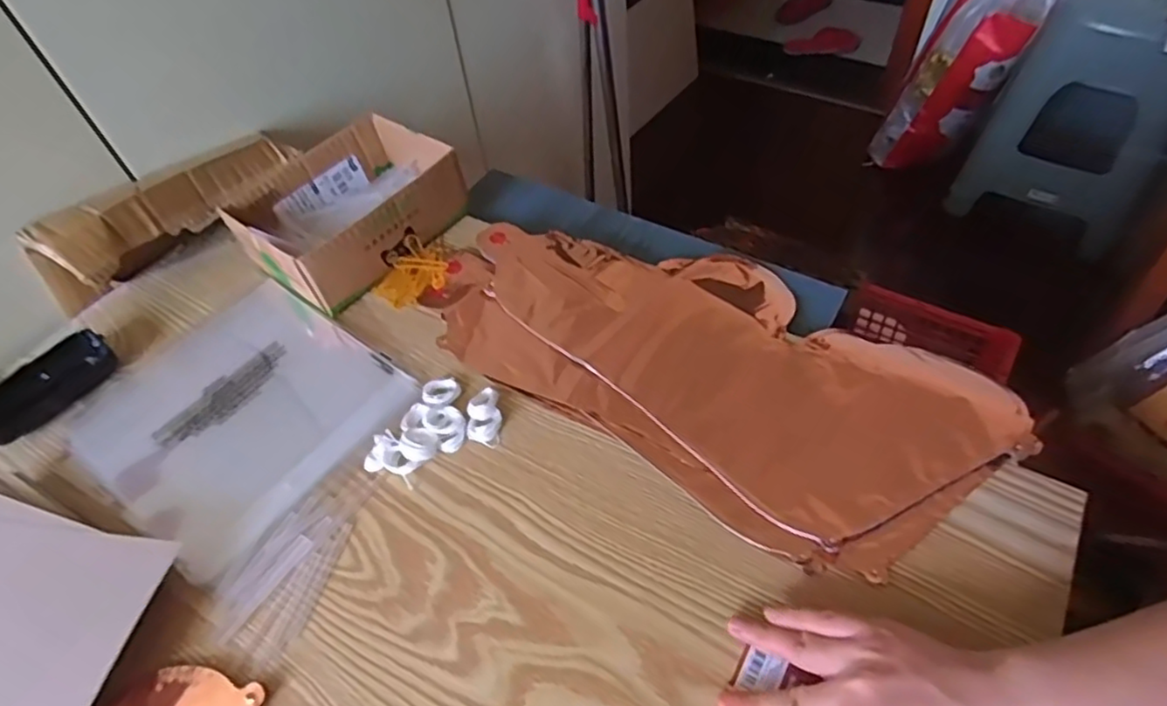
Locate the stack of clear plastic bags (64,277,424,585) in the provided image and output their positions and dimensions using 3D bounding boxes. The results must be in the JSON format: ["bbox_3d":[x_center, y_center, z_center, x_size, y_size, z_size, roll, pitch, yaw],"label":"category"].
[{"bbox_3d":[-0.277,0.043,0.527,0.220,0.008,0.203,29,59,26],"label":"stack of clear plastic bags"}]

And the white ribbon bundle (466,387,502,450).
[{"bbox_3d":[-0.075,0.047,0.496,0.025,0.014,0.045,-4,51,3],"label":"white ribbon bundle"}]

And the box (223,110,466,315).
[{"bbox_3d":[-0.215,-0.132,0.614,0.137,0.068,0.177,29,59,26],"label":"box"}]

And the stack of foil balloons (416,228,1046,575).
[{"bbox_3d":[0.088,-0.004,0.518,0.432,0.018,0.216,28,59,26],"label":"stack of foil balloons"}]

